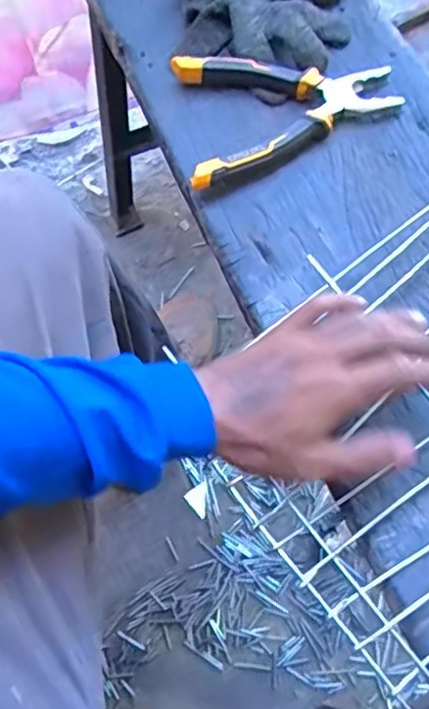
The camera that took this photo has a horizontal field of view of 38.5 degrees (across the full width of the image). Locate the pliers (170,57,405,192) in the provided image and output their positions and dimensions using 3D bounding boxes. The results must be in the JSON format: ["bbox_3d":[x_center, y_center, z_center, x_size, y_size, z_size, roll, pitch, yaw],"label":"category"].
[{"bbox_3d":[0.054,-0.219,0.519,0.194,0.028,0.118,-21,74,-6],"label":"pliers"}]

